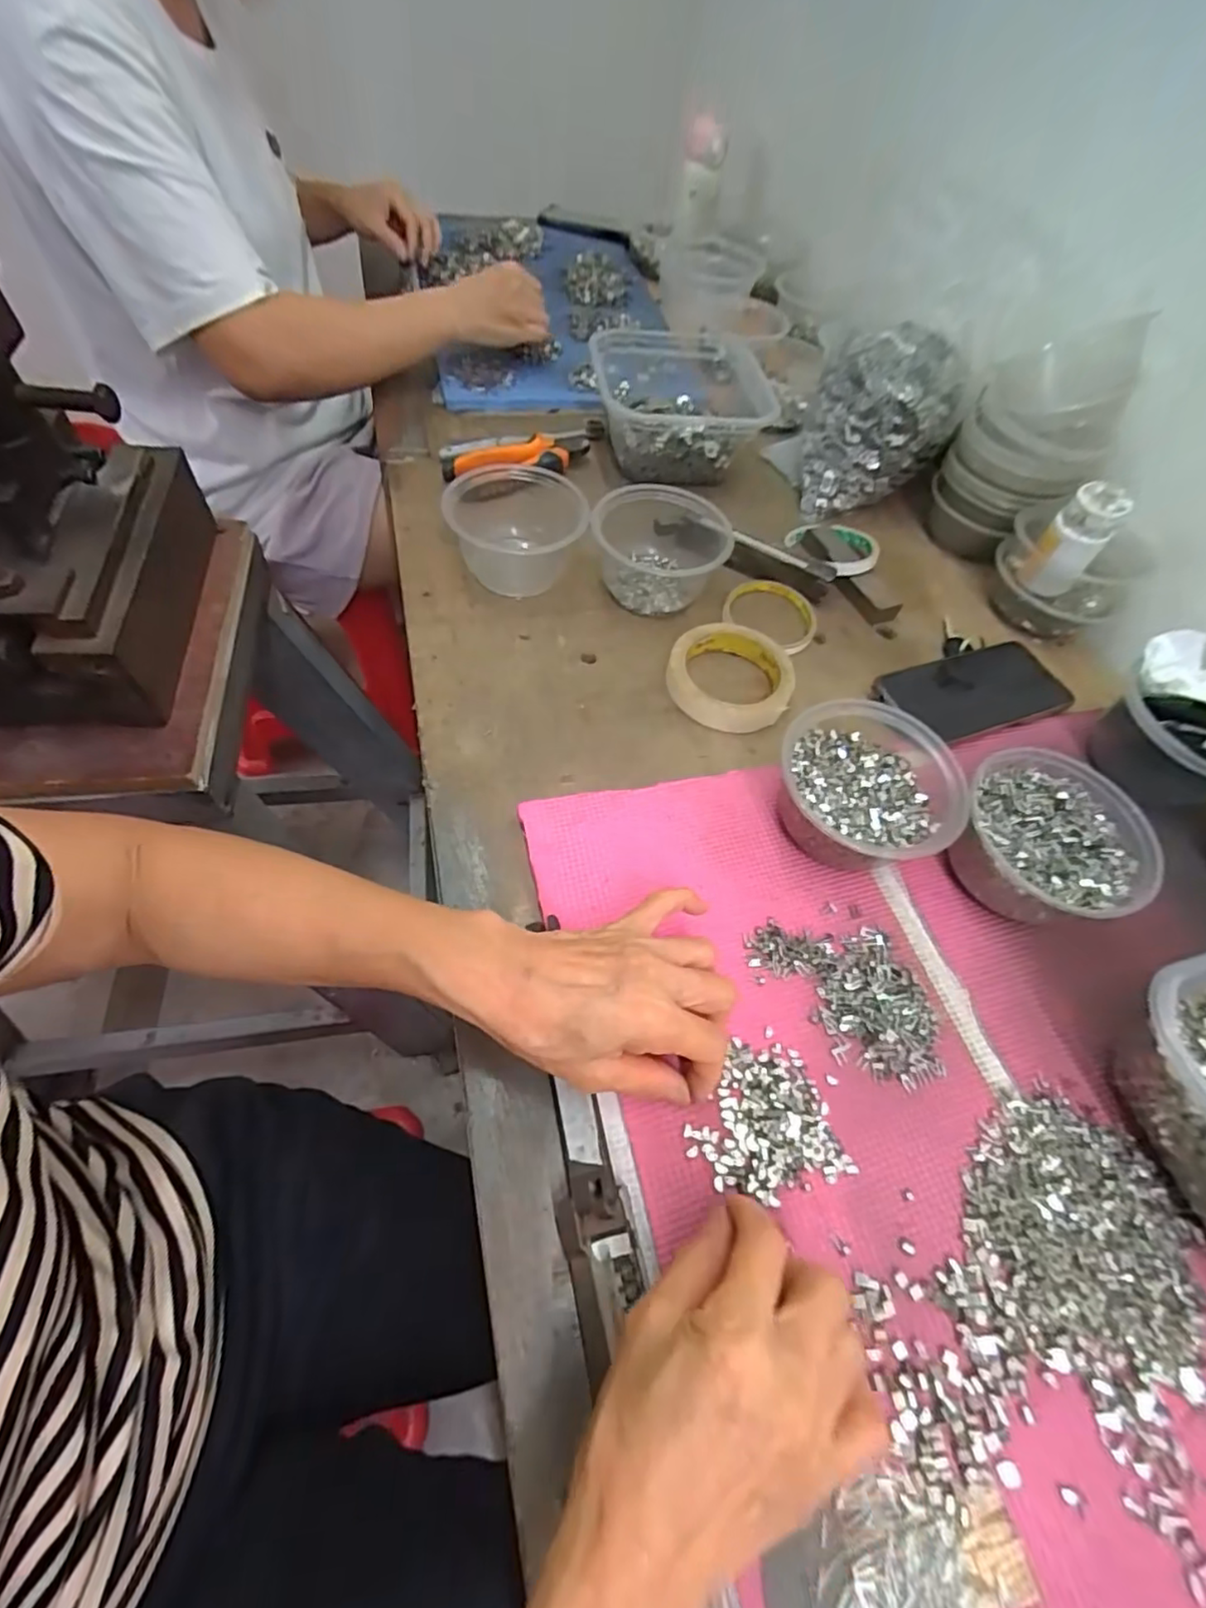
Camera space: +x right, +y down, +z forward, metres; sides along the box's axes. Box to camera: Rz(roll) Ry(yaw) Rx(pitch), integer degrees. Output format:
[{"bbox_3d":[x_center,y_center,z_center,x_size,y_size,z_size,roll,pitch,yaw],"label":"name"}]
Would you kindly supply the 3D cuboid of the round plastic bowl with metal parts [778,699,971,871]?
[{"bbox_3d":[0.171,-0.006,0.414,0.108,0.059,0.110,2,59,-3],"label":"round plastic bowl with metal parts"}]

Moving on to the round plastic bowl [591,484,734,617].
[{"bbox_3d":[0.050,-0.223,0.543,0.111,0.061,0.114,2,59,-3],"label":"round plastic bowl"}]

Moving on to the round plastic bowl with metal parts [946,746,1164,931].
[{"bbox_3d":[0.286,0.024,0.409,0.117,0.057,0.109,2,59,-3],"label":"round plastic bowl with metal parts"}]

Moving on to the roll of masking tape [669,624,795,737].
[{"bbox_3d":[0.102,-0.104,0.500,0.095,0.023,0.095,2,59,-3],"label":"roll of masking tape"}]

